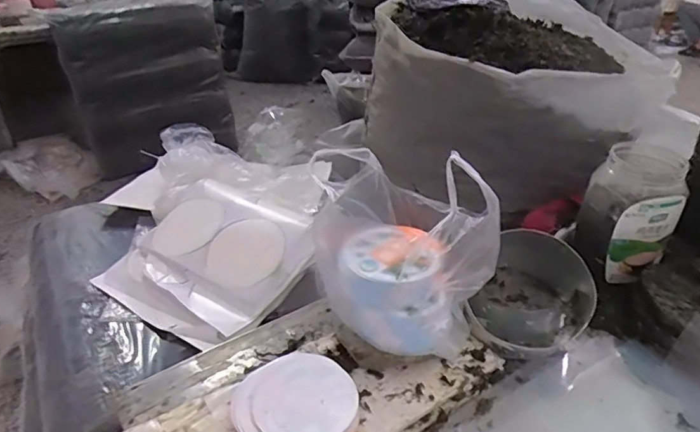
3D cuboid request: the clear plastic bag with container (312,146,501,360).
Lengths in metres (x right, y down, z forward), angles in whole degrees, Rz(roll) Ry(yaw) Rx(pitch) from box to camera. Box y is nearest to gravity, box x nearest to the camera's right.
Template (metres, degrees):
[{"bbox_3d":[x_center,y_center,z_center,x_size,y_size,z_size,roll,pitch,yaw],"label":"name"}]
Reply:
[{"bbox_3d":[0.060,0.044,0.630,0.145,0.210,0.181,-17,35,-25],"label":"clear plastic bag with container"}]

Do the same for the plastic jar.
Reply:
[{"bbox_3d":[0.457,-0.007,0.815,0.139,0.184,0.135,22,36,29],"label":"plastic jar"}]

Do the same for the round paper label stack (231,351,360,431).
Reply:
[{"bbox_3d":[-0.064,0.221,0.580,0.134,0.029,0.146,3,30,-2],"label":"round paper label stack"}]

